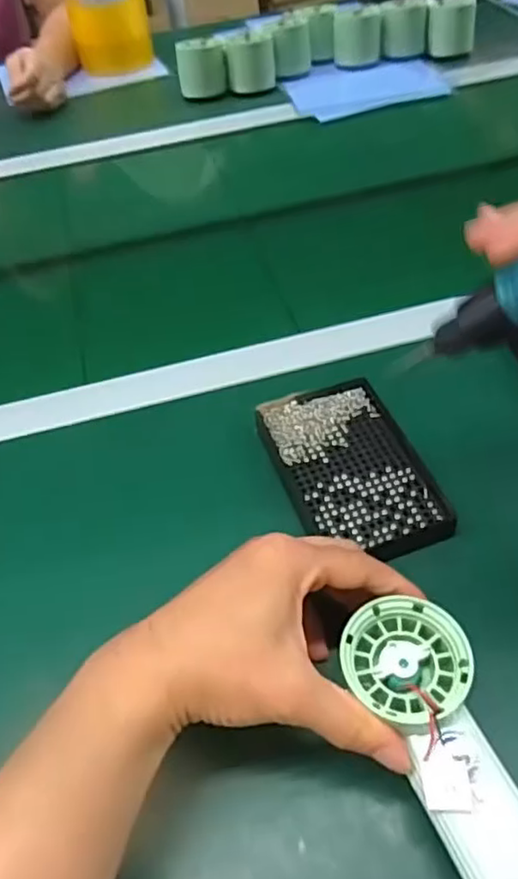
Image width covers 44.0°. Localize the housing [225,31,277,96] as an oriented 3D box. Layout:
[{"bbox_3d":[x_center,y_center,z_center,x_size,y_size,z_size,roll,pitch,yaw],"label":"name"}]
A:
[{"bbox_3d":[-0.009,-0.521,0.882,0.064,0.053,0.066,1,50,6],"label":"housing"}]

